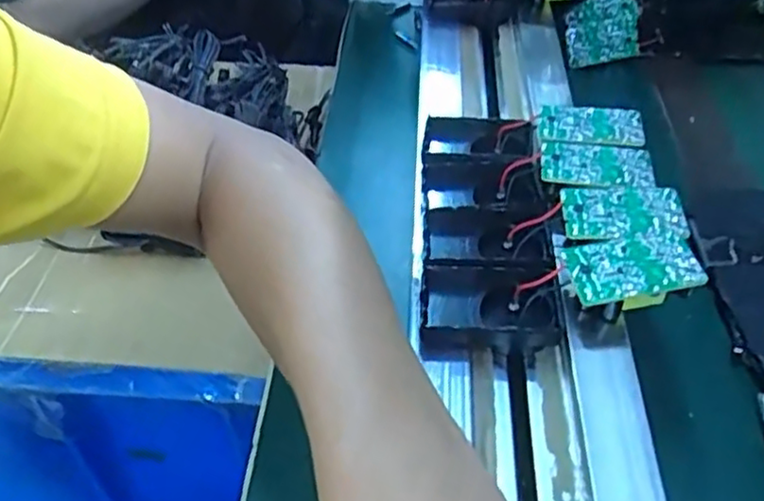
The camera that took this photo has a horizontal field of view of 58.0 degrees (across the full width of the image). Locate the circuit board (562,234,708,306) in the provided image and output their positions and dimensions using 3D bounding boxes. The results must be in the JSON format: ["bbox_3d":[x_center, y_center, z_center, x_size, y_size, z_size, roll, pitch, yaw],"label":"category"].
[{"bbox_3d":[0.125,0.008,0.347,0.061,0.009,0.037,-6,45,-6],"label":"circuit board"}]

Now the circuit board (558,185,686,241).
[{"bbox_3d":[0.130,-0.020,0.373,0.061,0.004,0.039,0,47,7],"label":"circuit board"}]

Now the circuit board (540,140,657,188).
[{"bbox_3d":[0.125,-0.051,0.402,0.062,0.004,0.039,5,45,5],"label":"circuit board"}]

